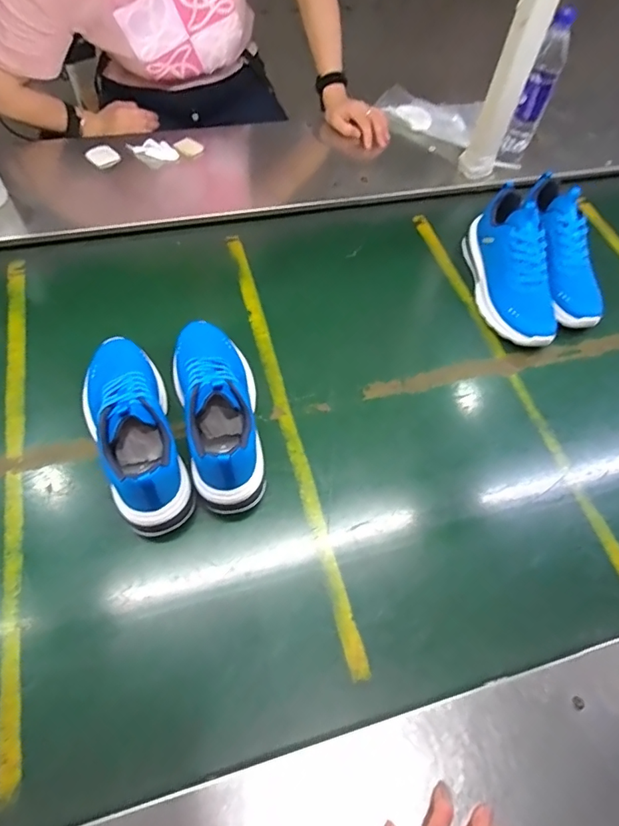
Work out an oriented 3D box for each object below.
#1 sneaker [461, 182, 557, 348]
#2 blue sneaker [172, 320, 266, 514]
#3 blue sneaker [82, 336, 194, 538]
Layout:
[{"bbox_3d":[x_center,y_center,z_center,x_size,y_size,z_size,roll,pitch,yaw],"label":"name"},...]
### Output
[{"bbox_3d":[0.318,-0.230,0.776,0.093,0.110,0.254,-2,59,-5],"label":"sneaker"},{"bbox_3d":[-0.116,-0.013,0.618,0.095,0.119,0.257,-8,60,-8],"label":"blue sneaker"},{"bbox_3d":[-0.217,0.013,0.595,0.095,0.116,0.255,-20,62,-15],"label":"blue sneaker"}]

